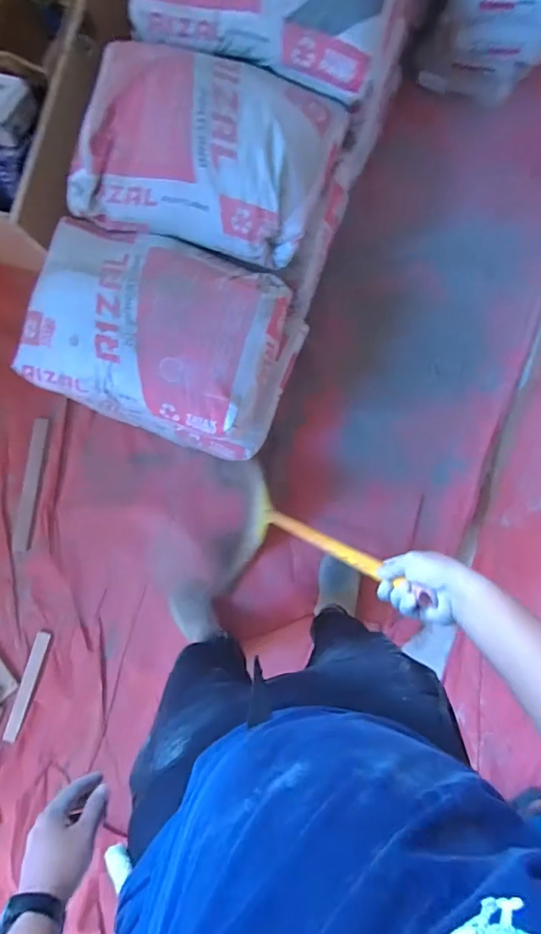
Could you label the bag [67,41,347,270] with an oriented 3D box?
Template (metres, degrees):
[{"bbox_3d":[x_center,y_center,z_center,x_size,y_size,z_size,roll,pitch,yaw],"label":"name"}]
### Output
[{"bbox_3d":[-0.150,-0.678,1.038,0.549,0.183,0.350,14,90,4],"label":"bag"}]

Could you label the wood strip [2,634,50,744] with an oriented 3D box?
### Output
[{"bbox_3d":[-0.735,0.665,1.453,0.041,0.019,0.345,18,90,4],"label":"wood strip"}]

